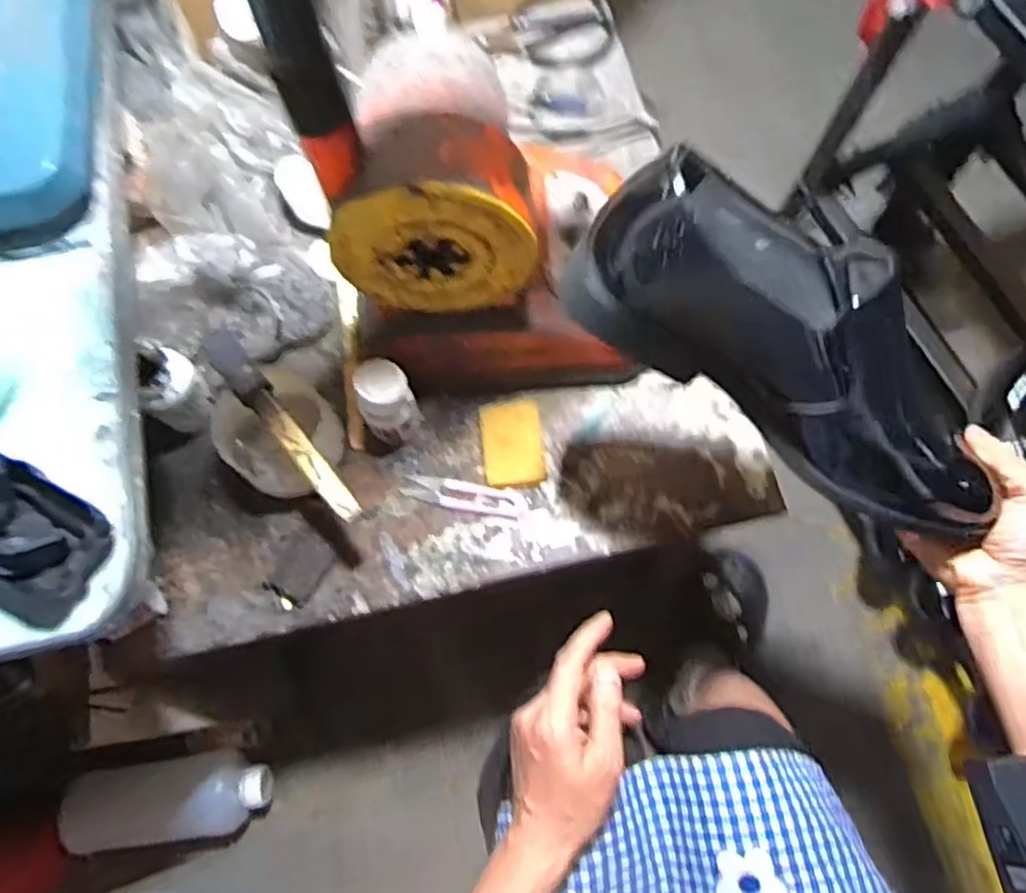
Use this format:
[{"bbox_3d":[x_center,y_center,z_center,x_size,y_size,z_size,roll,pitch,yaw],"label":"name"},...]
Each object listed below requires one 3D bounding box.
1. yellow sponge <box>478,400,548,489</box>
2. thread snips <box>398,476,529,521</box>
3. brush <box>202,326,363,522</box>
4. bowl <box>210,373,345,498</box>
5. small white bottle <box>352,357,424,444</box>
[{"bbox_3d":[0.000,-0.004,0.568,0.050,0.009,0.073,-8,73,-1],"label":"yellow sponge"},{"bbox_3d":[-0.040,0.041,0.561,0.101,0.007,0.024,10,74,4],"label":"thread snips"},{"bbox_3d":[-0.171,-0.014,0.502,0.025,0.028,0.172,-36,76,-9],"label":"brush"},{"bbox_3d":[-0.187,-0.012,0.540,0.087,0.072,0.094,0,73,1],"label":"bowl"},{"bbox_3d":[-0.099,-0.033,0.550,0.042,0.088,0.042,-27,75,-7],"label":"small white bottle"}]

